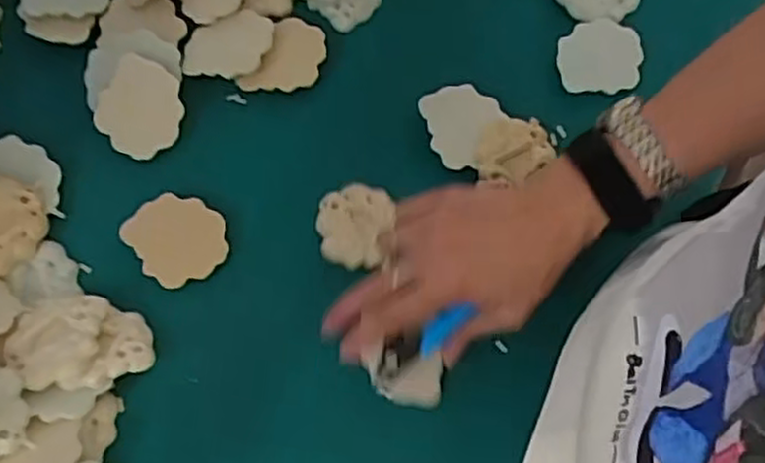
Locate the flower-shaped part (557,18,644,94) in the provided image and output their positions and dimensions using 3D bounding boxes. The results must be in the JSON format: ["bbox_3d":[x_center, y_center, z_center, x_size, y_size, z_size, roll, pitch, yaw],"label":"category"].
[{"bbox_3d":[0.159,-0.130,0.551,0.065,0.010,0.056,-6,74,-10],"label":"flower-shaped part"}]

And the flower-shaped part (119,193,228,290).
[{"bbox_3d":[-0.134,0.004,0.492,0.057,0.004,0.060,0,79,0],"label":"flower-shaped part"}]

